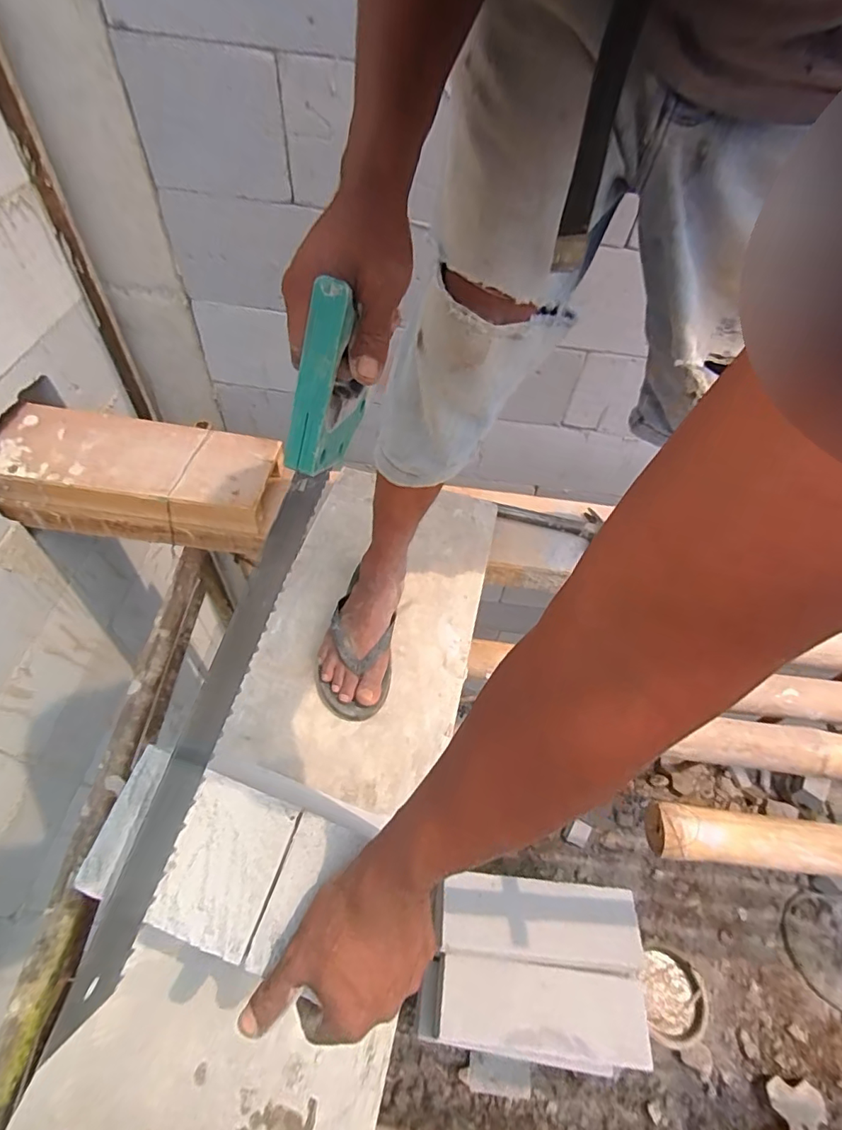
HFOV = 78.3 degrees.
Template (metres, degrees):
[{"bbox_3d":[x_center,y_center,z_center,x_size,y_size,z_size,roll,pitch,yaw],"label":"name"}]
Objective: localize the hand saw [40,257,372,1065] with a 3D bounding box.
[{"bbox_3d":[-0.130,0.052,0.353,0.045,0.117,0.460,22,91,11],"label":"hand saw"}]

